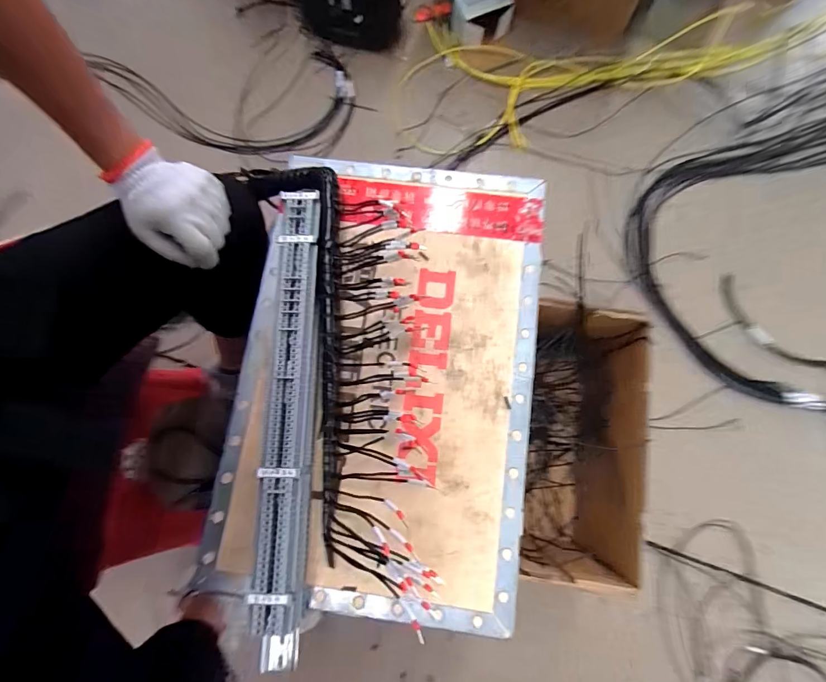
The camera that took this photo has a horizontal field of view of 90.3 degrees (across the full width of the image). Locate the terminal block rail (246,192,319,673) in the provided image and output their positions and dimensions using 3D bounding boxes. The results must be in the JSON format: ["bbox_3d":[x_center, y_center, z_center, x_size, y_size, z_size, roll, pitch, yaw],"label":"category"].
[{"bbox_3d":[-0.129,0.066,0.435,0.056,0.046,0.500,0,78,0],"label":"terminal block rail"}]

